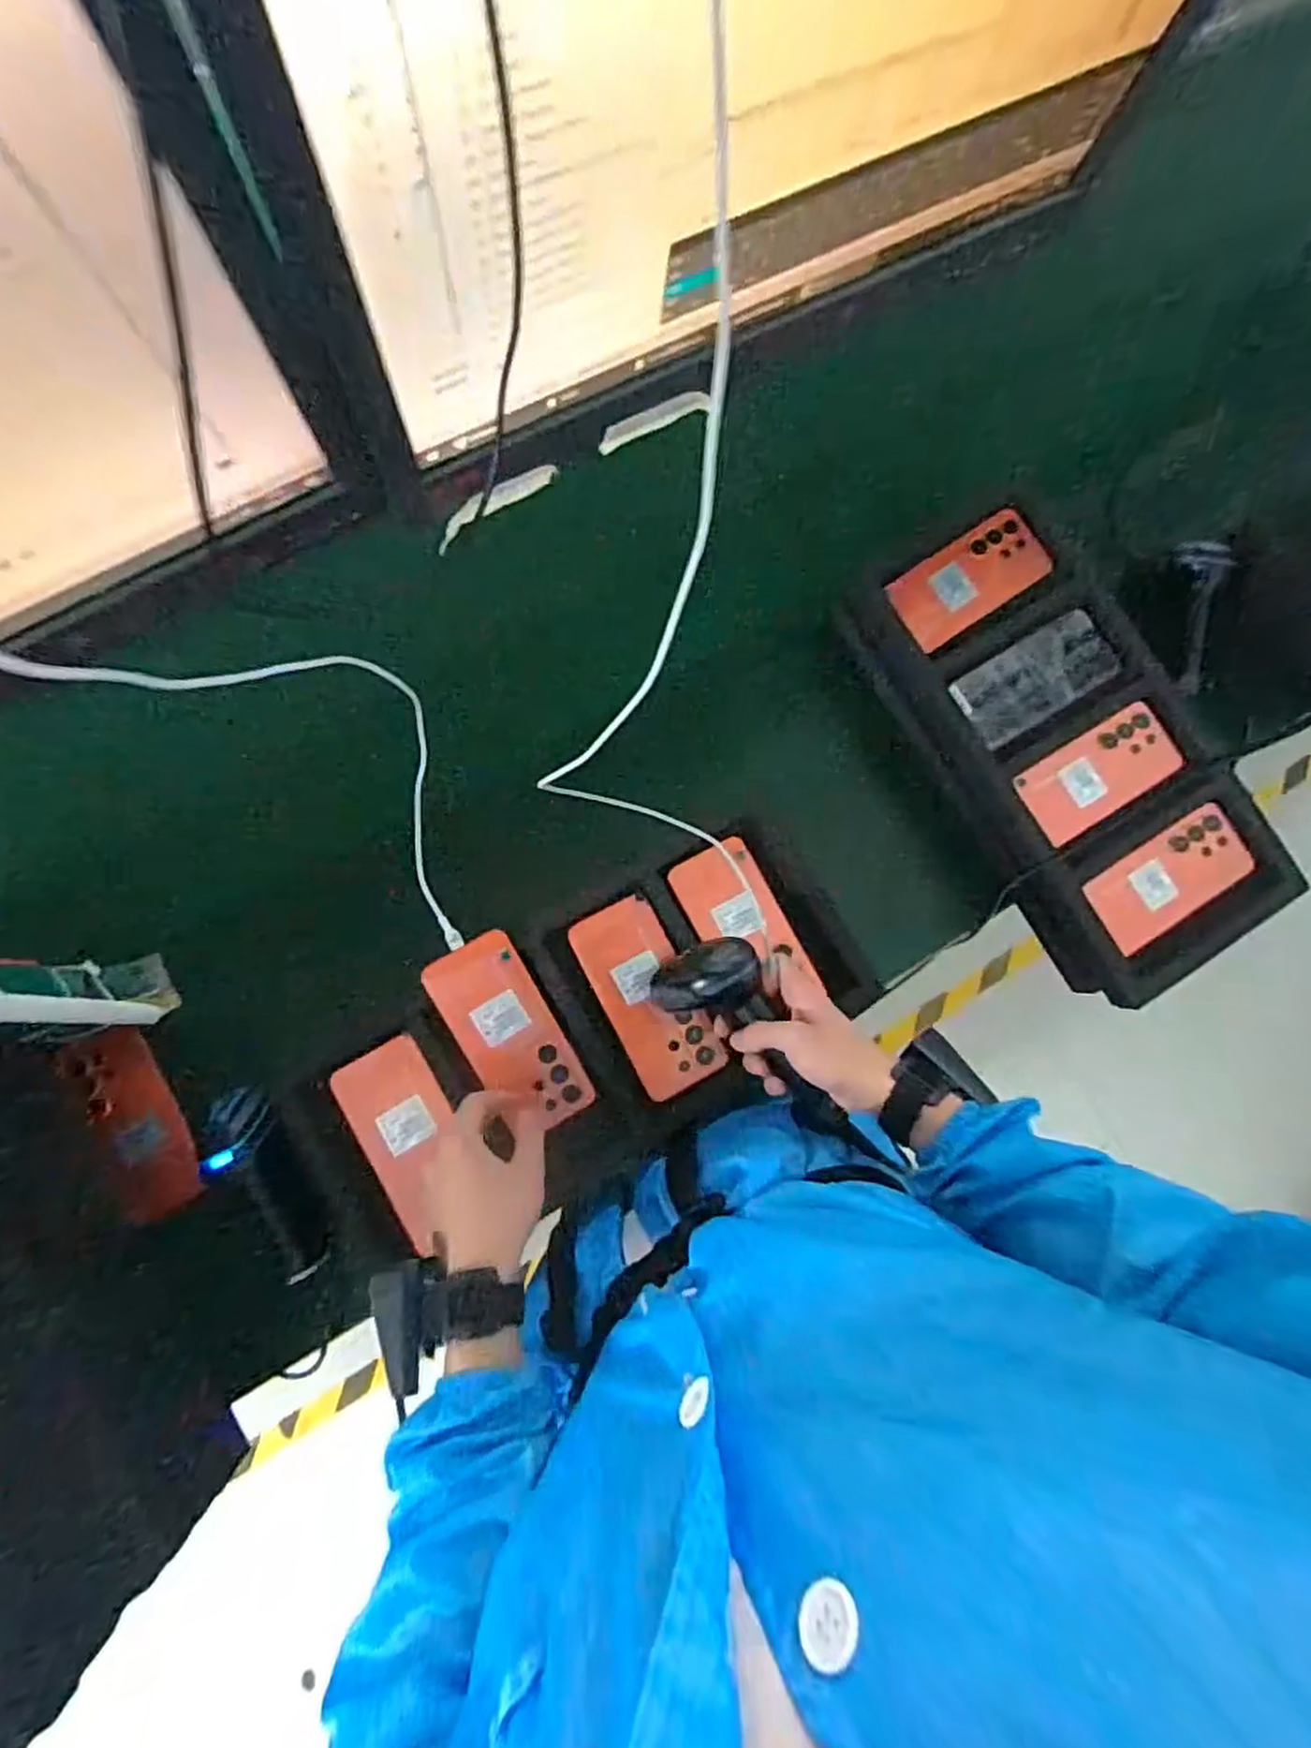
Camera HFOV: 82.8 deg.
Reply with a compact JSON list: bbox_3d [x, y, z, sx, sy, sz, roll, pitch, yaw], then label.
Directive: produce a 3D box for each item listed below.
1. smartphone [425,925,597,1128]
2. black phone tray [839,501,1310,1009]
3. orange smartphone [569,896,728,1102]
[{"bbox_3d":[-0.126,0.139,0.641,0.080,0.016,0.171,-28,94,-4],"label":"smartphone"},{"bbox_3d":[0.405,-0.131,0.732,0.253,0.058,0.478,-31,84,-8],"label":"black phone tray"},{"bbox_3d":[-0.007,0.107,0.656,0.079,0.007,0.170,-27,84,-8],"label":"orange smartphone"}]

